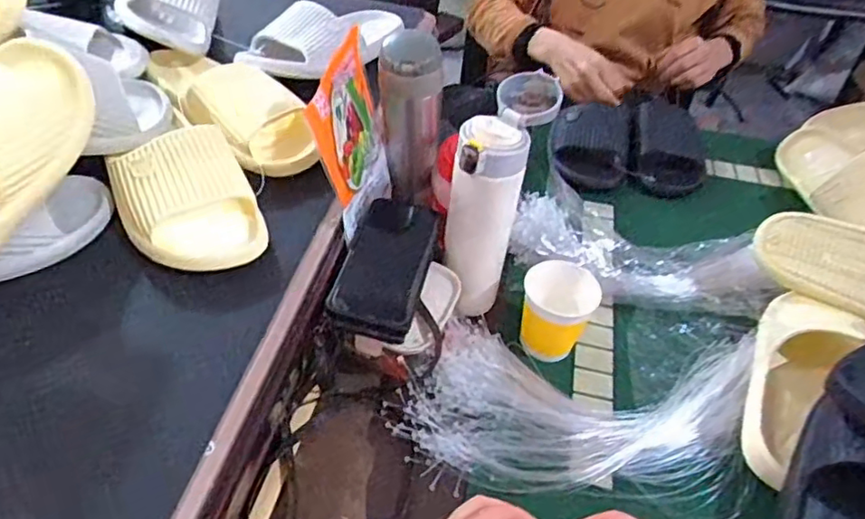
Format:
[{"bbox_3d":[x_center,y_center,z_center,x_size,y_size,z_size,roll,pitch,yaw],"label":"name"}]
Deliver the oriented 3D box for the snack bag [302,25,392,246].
[{"bbox_3d":[-0.074,-0.121,0.620,0.014,0.160,0.168,-3,46,16],"label":"snack bag"}]

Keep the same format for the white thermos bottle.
[{"bbox_3d":[0.048,-0.038,0.591,0.067,0.182,0.069,10,45,3],"label":"white thermos bottle"}]

